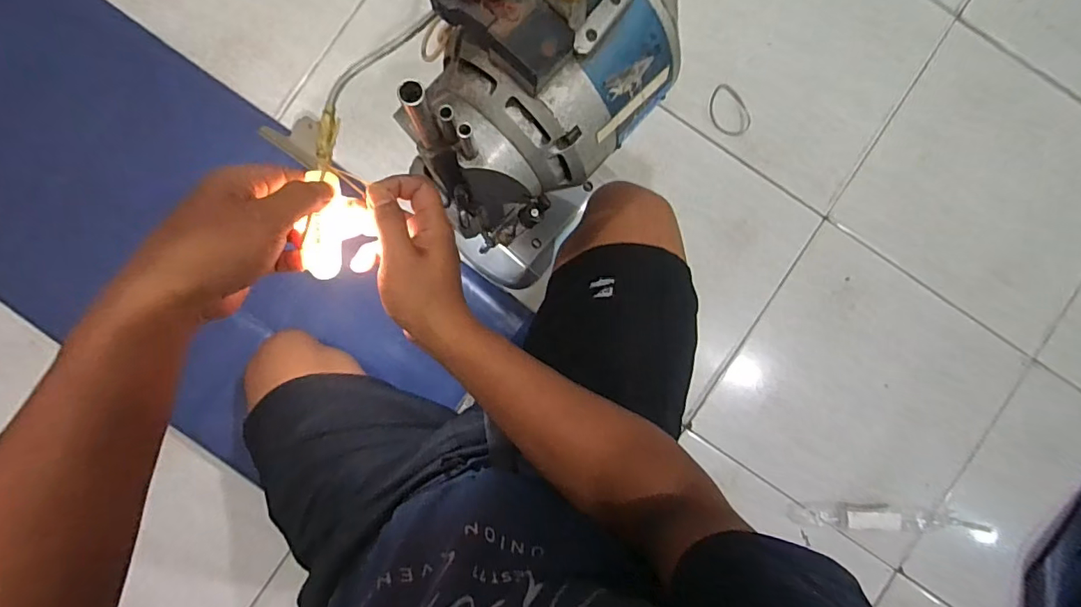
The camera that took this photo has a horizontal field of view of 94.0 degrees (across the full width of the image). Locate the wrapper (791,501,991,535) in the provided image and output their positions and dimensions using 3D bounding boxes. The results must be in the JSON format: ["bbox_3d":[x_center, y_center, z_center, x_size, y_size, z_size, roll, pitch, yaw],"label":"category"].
[{"bbox_3d":[0.543,0.340,0.795,0.299,0.028,0.039,2,91,-2],"label":"wrapper"}]

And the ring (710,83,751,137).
[{"bbox_3d":[0.299,-0.305,0.801,0.051,0.006,0.083,-34,92,-1],"label":"ring"}]

